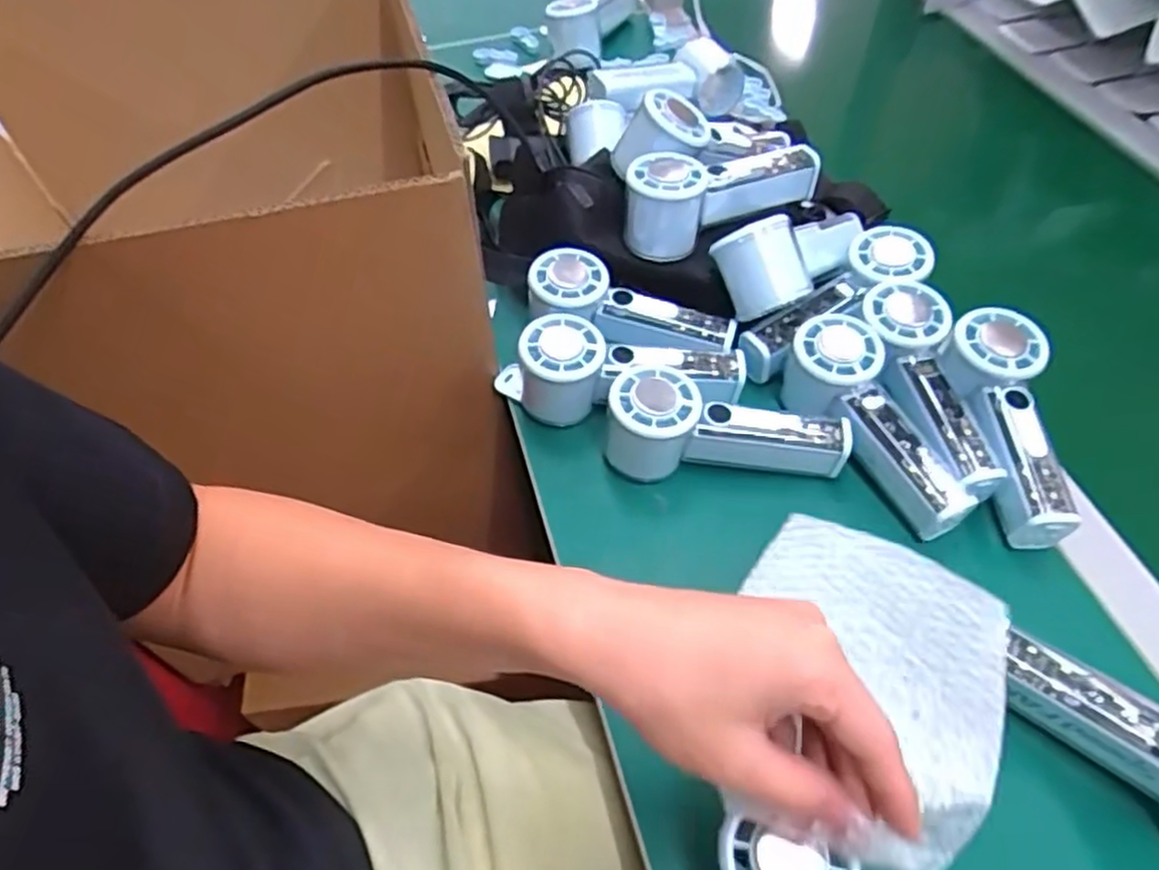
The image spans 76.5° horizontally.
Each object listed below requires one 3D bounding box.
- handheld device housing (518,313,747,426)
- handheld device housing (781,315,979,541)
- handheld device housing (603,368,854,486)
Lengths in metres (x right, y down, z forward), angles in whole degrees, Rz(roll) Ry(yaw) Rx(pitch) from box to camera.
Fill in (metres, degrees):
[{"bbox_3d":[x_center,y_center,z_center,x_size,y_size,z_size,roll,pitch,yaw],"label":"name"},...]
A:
[{"bbox_3d":[0.037,-0.042,0.505,0.148,0.054,0.054,4,53,4],"label":"handheld device housing"},{"bbox_3d":[0.190,-0.005,0.479,0.054,0.048,0.151,-23,70,-16],"label":"handheld device housing"},{"bbox_3d":[0.095,-0.002,0.478,0.155,0.058,0.055,6,53,5],"label":"handheld device housing"}]

